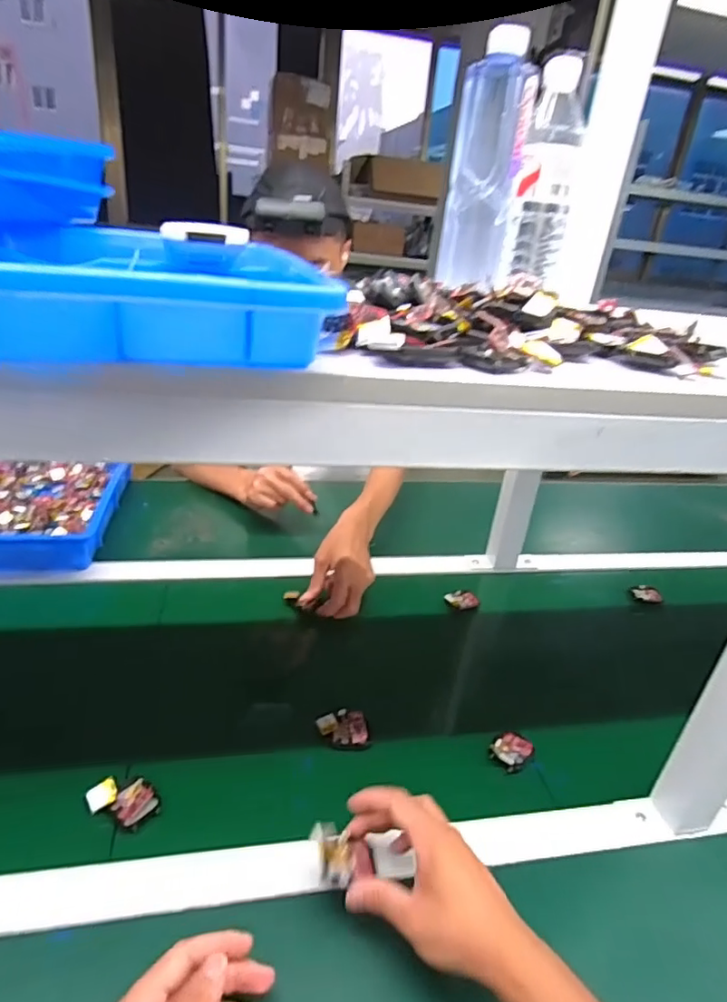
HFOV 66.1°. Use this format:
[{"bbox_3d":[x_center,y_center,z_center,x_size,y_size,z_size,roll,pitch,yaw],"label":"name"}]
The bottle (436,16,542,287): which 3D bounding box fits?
[{"bbox_3d":[0.119,-0.312,0.547,0.065,0.181,0.067,12,28,11],"label":"bottle"}]

